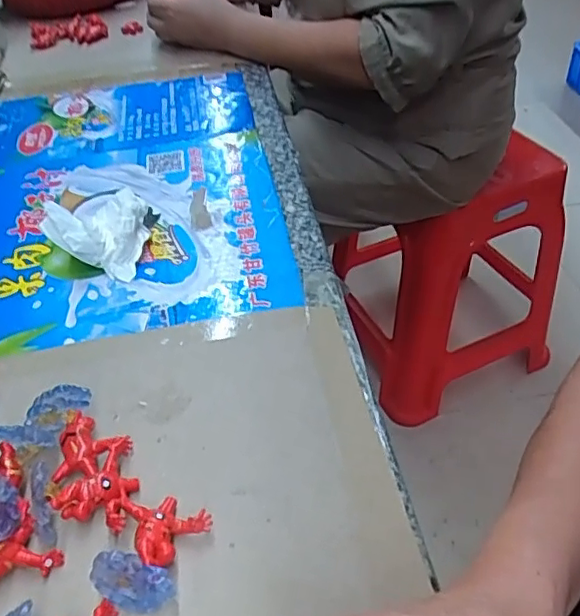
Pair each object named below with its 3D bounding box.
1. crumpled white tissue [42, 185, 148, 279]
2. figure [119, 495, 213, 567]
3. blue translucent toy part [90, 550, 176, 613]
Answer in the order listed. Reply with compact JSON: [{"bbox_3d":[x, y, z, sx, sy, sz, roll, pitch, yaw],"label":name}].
[{"bbox_3d":[-0.144,-0.063,0.450,0.062,0.045,0.061,7,47,12],"label":"crumpled white tissue"},{"bbox_3d":[-0.066,0.106,0.290,0.044,0.020,0.035,27,54,28],"label":"figure"},{"bbox_3d":[-0.070,0.122,0.263,0.037,0.030,0.007,39,17,-10],"label":"blue translucent toy part"}]

